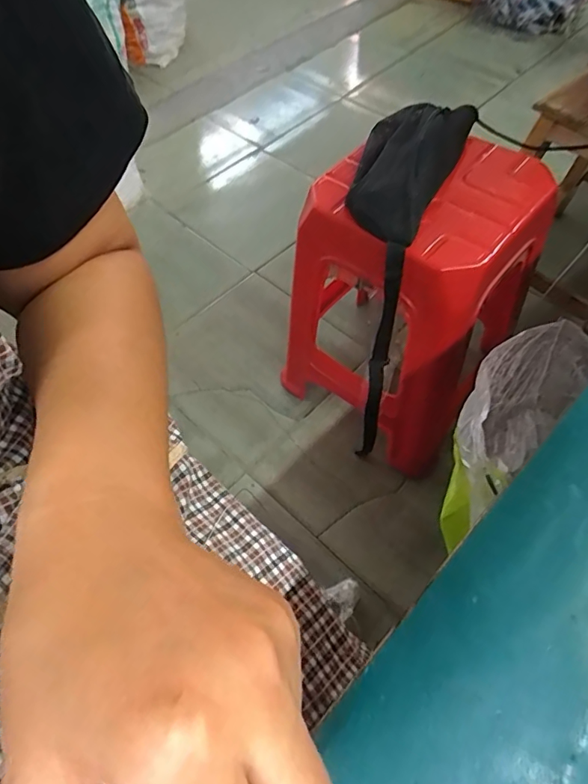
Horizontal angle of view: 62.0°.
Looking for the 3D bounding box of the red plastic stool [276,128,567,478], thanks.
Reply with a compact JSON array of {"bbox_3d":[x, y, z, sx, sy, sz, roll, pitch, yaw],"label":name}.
[{"bbox_3d":[0.199,-0.162,0.856,0.340,0.518,0.337,38,67,24],"label":"red plastic stool"}]

